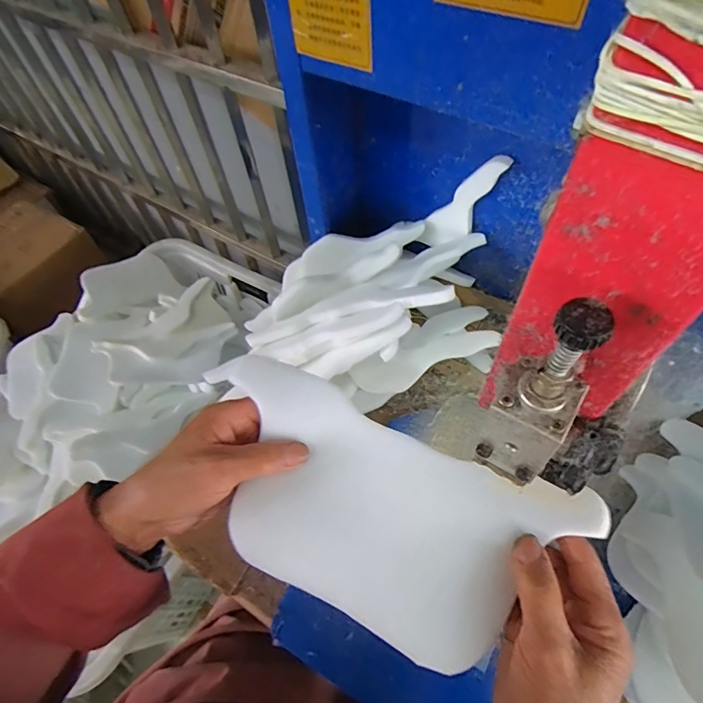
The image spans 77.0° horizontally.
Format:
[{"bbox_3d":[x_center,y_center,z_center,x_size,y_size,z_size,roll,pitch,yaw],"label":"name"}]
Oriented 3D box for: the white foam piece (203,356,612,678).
[{"bbox_3d":[0.018,0.103,0.283,0.251,0.058,0.125,18,63,15],"label":"white foam piece"}]

